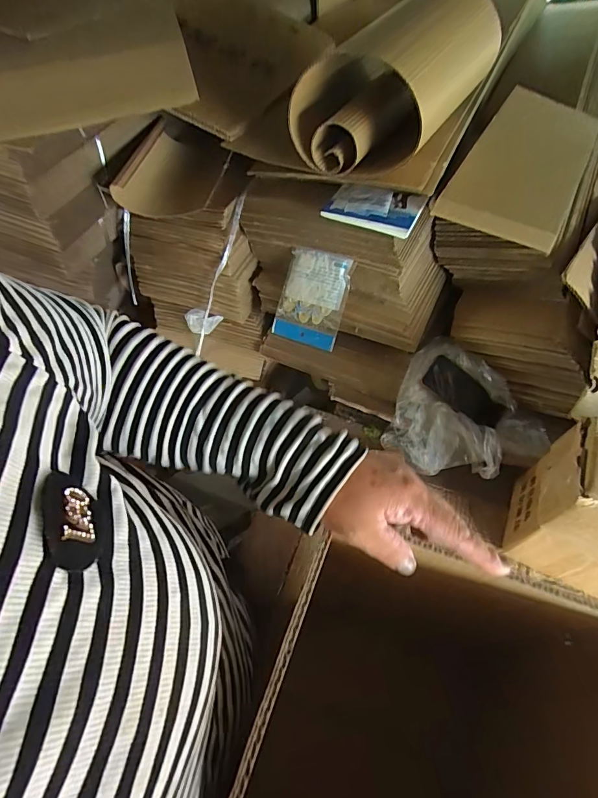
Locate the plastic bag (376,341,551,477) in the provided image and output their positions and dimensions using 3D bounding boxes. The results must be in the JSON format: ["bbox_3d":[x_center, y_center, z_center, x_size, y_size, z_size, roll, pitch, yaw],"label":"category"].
[{"bbox_3d":[0.298,0.037,0.775,0.234,0.099,0.267,-32,63,-18],"label":"plastic bag"}]

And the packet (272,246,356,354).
[{"bbox_3d":[0.025,-0.202,0.836,0.137,0.180,0.023,21,19,21],"label":"packet"}]

